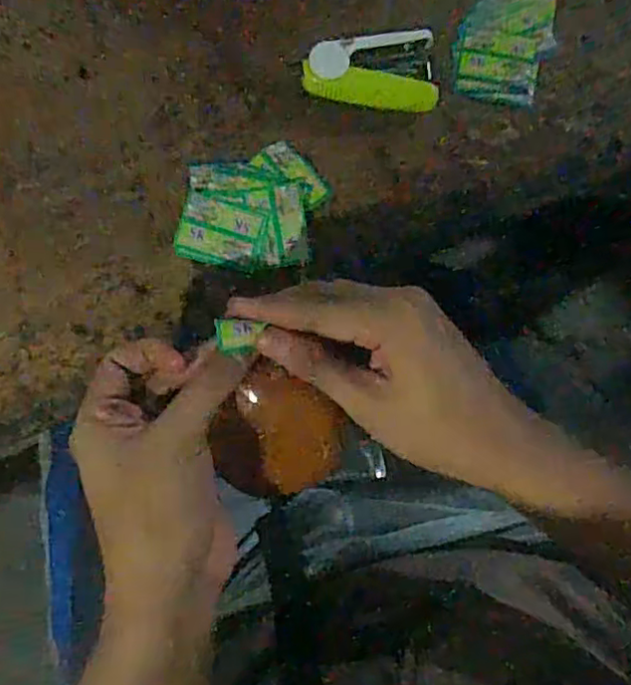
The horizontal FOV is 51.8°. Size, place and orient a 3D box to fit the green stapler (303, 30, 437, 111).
[{"bbox_3d":[0.035,-0.173,0.417,0.084,0.016,0.052,-5,84,-3],"label":"green stapler"}]

